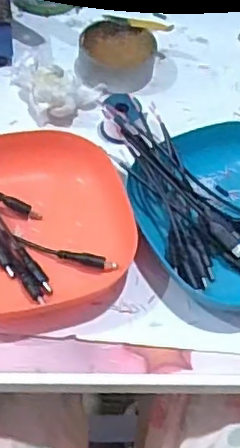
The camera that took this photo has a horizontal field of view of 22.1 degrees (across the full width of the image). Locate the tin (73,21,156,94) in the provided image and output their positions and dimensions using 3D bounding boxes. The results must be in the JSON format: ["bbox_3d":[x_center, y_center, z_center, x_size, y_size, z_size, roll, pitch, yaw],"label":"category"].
[{"bbox_3d":[-0.003,-0.141,0.520,0.063,0.024,0.057,16,56,6],"label":"tin"}]

